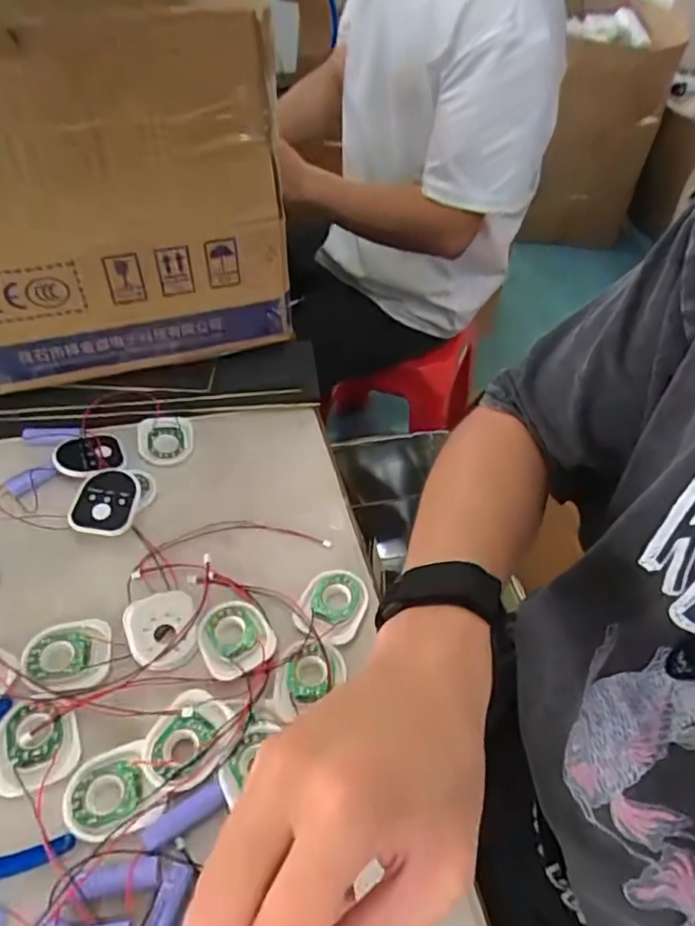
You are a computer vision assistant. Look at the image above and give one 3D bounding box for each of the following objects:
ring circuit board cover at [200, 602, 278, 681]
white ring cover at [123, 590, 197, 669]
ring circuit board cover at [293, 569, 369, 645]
[{"bbox_3d":[-0.082,0.123,0.424,0.050,0.008,0.058,-22,54,-21],"label":"ring circuit board cover"},{"bbox_3d":[-0.134,0.119,0.422,0.048,0.009,0.059,-10,50,-11],"label":"white ring cover"},{"bbox_3d":[-0.010,0.108,0.448,0.046,0.008,0.060,20,51,14],"label":"ring circuit board cover"}]

